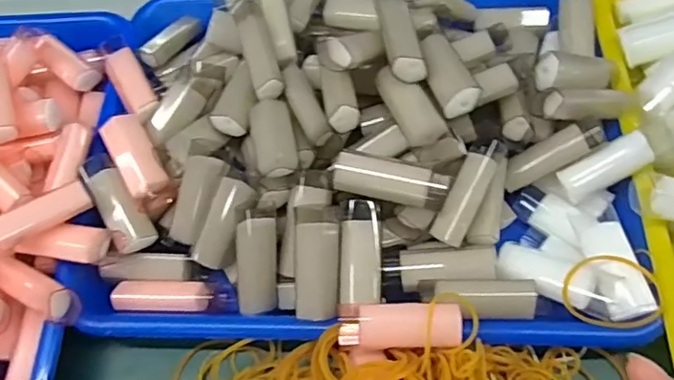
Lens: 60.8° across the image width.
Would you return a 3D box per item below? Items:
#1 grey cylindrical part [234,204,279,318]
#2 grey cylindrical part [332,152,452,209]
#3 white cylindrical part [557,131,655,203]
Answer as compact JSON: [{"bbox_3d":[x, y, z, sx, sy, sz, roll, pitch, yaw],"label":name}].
[{"bbox_3d":[-0.043,0.037,0.312,0.020,0.020,0.059,0,98,4],"label":"grey cylindrical part"},{"bbox_3d":[0.030,-0.006,0.308,0.061,0.013,0.019,9,64,8],"label":"grey cylindrical part"},{"bbox_3d":[0.148,-0.014,0.318,0.049,0.016,0.019,-32,63,14],"label":"white cylindrical part"}]

